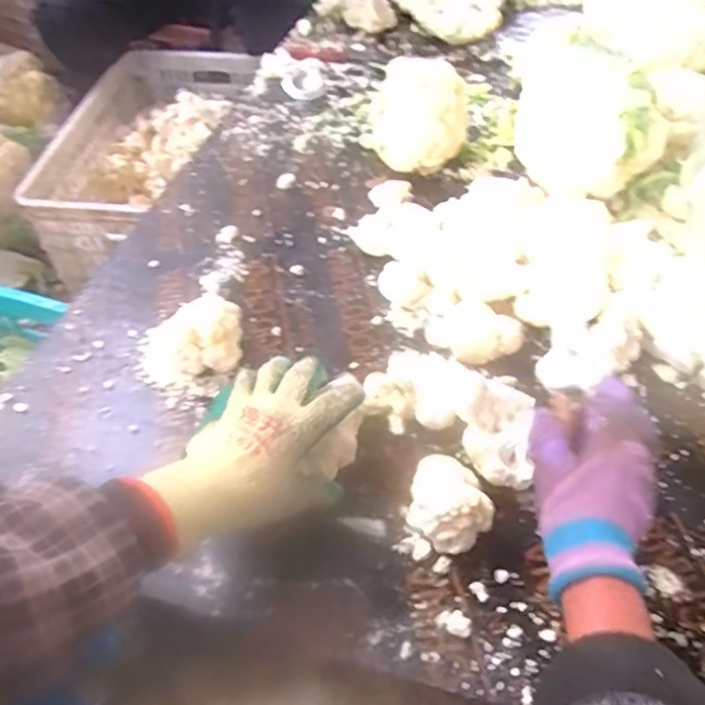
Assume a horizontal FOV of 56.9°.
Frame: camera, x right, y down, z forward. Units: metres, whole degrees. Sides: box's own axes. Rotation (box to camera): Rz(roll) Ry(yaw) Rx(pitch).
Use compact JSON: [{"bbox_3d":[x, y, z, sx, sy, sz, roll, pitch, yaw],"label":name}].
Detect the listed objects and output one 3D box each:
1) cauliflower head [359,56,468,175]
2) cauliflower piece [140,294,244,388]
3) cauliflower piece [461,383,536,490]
[{"bbox_3d":[0.080,-0.309,0.841,0.129,0.140,0.133,2,50,3],"label":"cauliflower head"},{"bbox_3d":[-0.162,-0.013,0.642,0.104,0.068,0.081,-5,49,-3],"label":"cauliflower piece"},{"bbox_3d":[0.124,0.067,0.553,0.057,0.043,0.079,7,50,8],"label":"cauliflower piece"}]

